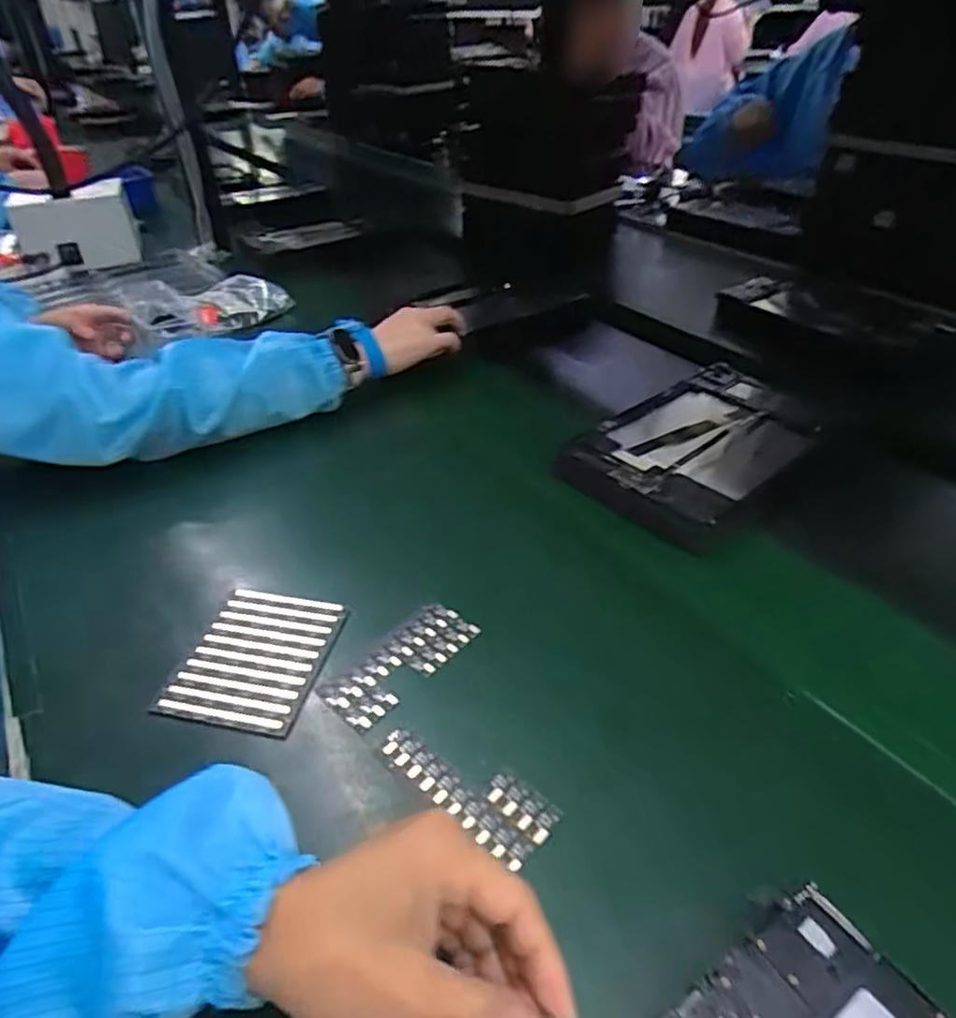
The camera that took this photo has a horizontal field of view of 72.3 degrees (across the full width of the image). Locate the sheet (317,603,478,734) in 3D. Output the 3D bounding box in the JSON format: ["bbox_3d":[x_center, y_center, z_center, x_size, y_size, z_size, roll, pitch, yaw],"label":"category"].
[{"bbox_3d":[-0.048,0.096,0.410,0.041,0.009,0.097,30,47,33],"label":"sheet"}]

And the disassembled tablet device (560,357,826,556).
[{"bbox_3d":[0.200,-0.058,0.580,0.256,0.033,0.145,-30,45,-32],"label":"disassembled tablet device"}]

